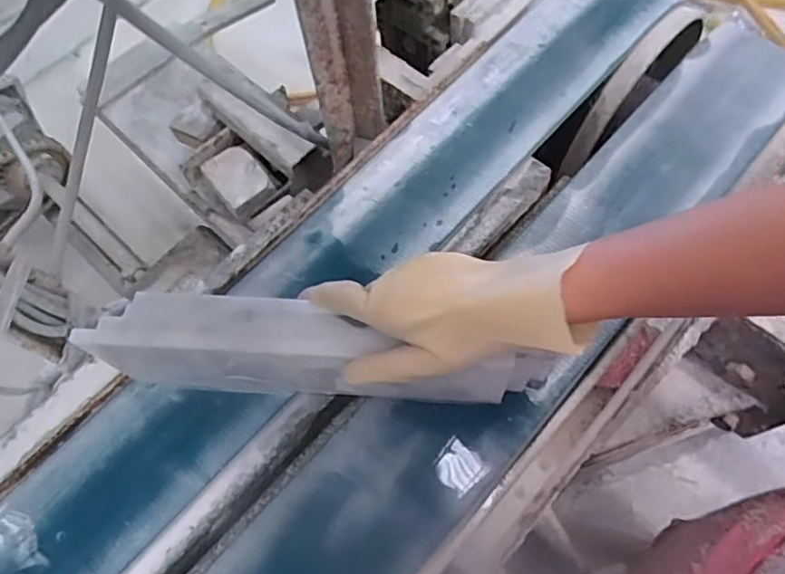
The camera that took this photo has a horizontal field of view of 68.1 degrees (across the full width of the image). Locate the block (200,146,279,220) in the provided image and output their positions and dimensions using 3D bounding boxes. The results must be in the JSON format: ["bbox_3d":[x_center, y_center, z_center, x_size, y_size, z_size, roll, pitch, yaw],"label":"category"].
[{"bbox_3d":[-0.211,-0.149,0.814,0.077,0.039,0.093,-38,79,-9],"label":"block"}]

